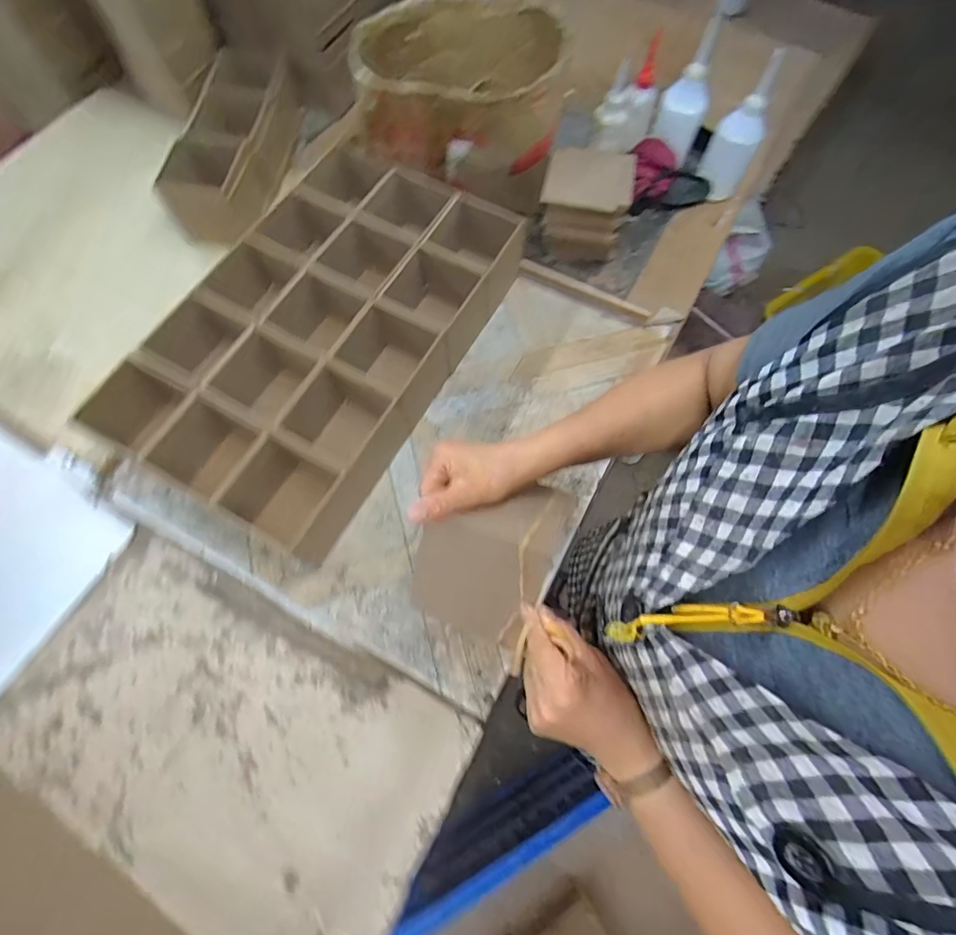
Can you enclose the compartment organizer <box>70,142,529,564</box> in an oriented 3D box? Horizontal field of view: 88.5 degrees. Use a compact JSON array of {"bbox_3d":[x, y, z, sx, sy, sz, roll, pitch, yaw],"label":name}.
[{"bbox_3d":[-0.214,-0.204,0.699,0.334,0.127,0.568,28,73,10],"label":"compartment organizer"}]

